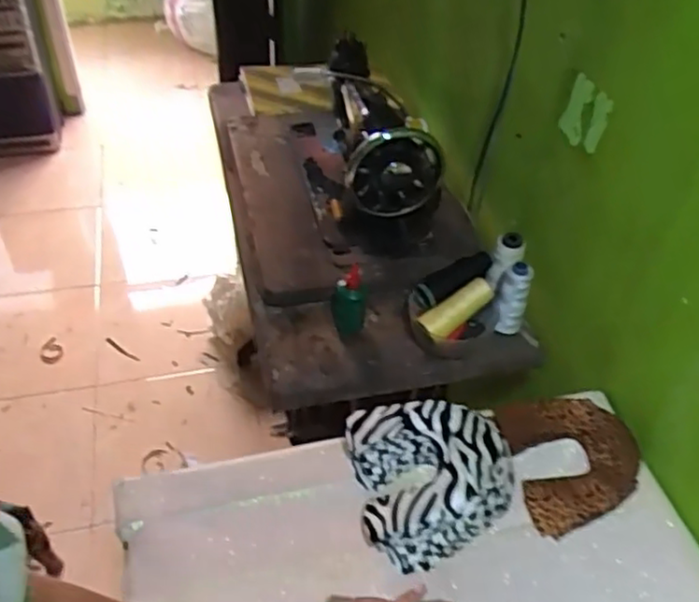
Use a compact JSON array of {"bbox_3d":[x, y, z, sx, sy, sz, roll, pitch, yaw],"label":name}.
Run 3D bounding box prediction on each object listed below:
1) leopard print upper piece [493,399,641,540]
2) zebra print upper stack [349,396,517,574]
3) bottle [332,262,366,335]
[{"bbox_3d":[0.270,0.189,0.812,0.154,0.040,0.167,-4,44,-7],"label":"leopard print upper piece"},{"bbox_3d":[0.099,0.194,0.769,0.181,0.077,0.175,-8,44,-11],"label":"zebra print upper stack"},{"bbox_3d":[-0.001,-0.001,0.954,0.047,0.094,0.052,2,43,-1],"label":"bottle"}]

